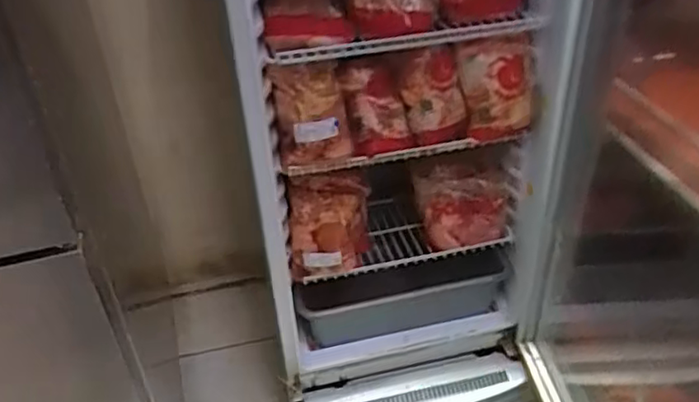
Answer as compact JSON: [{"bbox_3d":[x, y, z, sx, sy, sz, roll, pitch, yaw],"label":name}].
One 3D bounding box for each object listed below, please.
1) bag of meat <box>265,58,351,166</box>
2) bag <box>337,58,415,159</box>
[{"bbox_3d":[-0.061,-0.146,1.047,0.121,0.172,0.053,-5,37,-3],"label":"bag of meat"},{"bbox_3d":[0.042,-0.167,1.089,0.120,0.159,0.082,-17,39,-17],"label":"bag"}]

